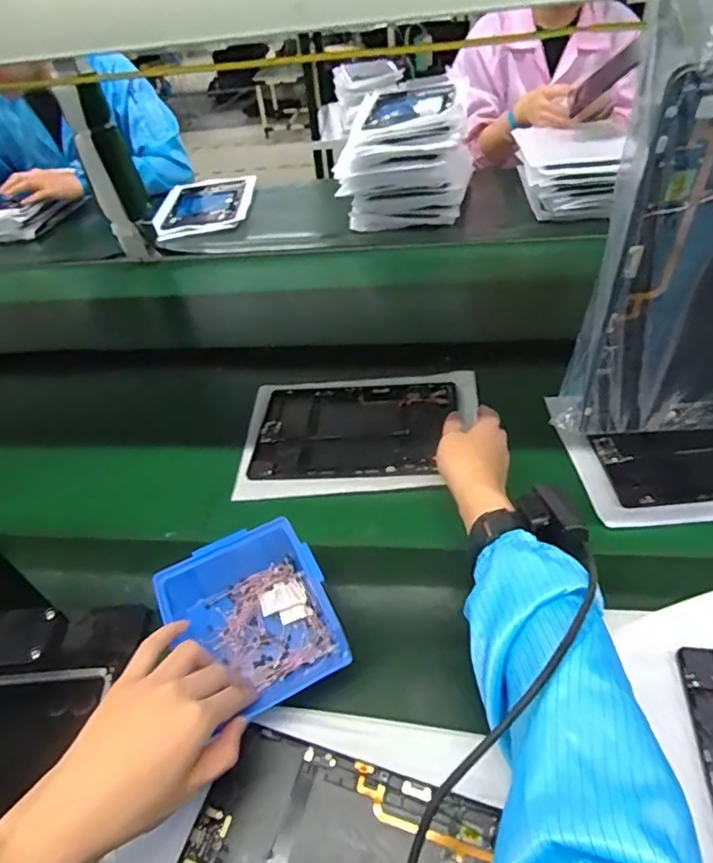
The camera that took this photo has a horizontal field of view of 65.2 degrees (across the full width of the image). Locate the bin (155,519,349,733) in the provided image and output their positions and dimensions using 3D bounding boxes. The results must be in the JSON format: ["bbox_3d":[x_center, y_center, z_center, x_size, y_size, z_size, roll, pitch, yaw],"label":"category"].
[{"bbox_3d":[-0.084,0.156,0.459,0.125,0.071,0.132,-22,44,-16],"label":"bin"}]

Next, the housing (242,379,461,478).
[{"bbox_3d":[-0.004,-0.007,0.659,0.229,0.015,0.156,-1,43,7],"label":"housing"}]

